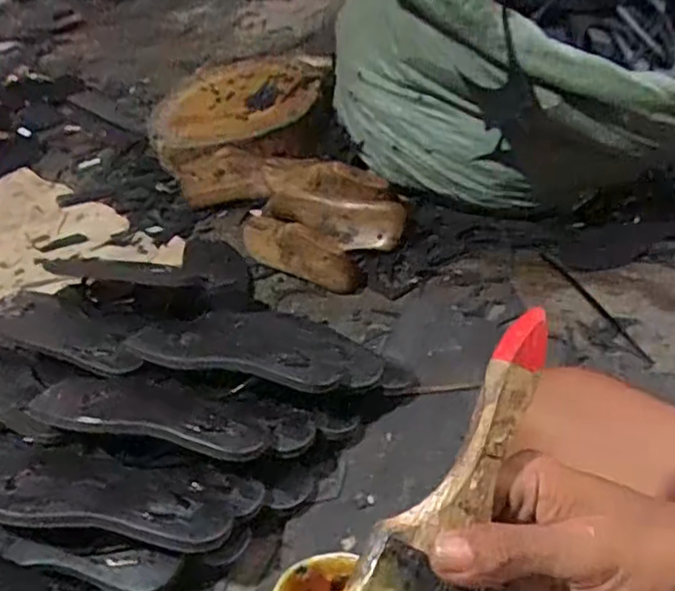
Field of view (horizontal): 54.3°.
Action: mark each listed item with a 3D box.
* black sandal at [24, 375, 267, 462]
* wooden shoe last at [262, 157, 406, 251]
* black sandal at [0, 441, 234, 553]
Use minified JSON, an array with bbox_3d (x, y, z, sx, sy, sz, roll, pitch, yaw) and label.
[{"bbox_3d":[-0.193,0.123,0.687,0.245,0.049,0.083,2,42,15],"label":"black sandal"},{"bbox_3d":[-0.014,-0.136,1.033,0.243,0.107,0.118,9,45,23],"label":"wooden shoe last"},{"bbox_3d":[-0.232,0.186,0.629,0.266,0.032,0.092,11,43,-4],"label":"black sandal"}]

